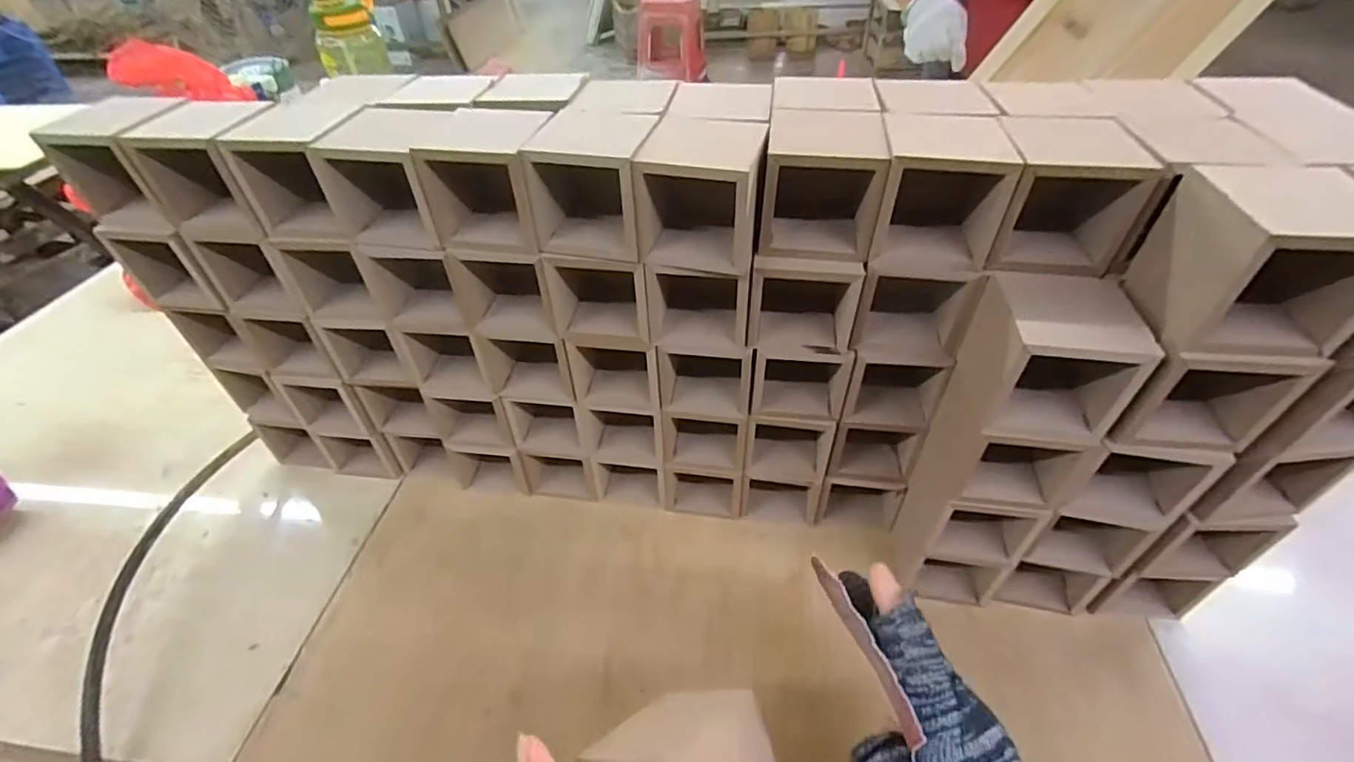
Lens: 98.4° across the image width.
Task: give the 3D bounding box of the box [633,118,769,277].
[{"bbox_3d":[0.015,-0.107,0.335,0.063,0.060,0.076,6,44,9],"label":"box"}]

